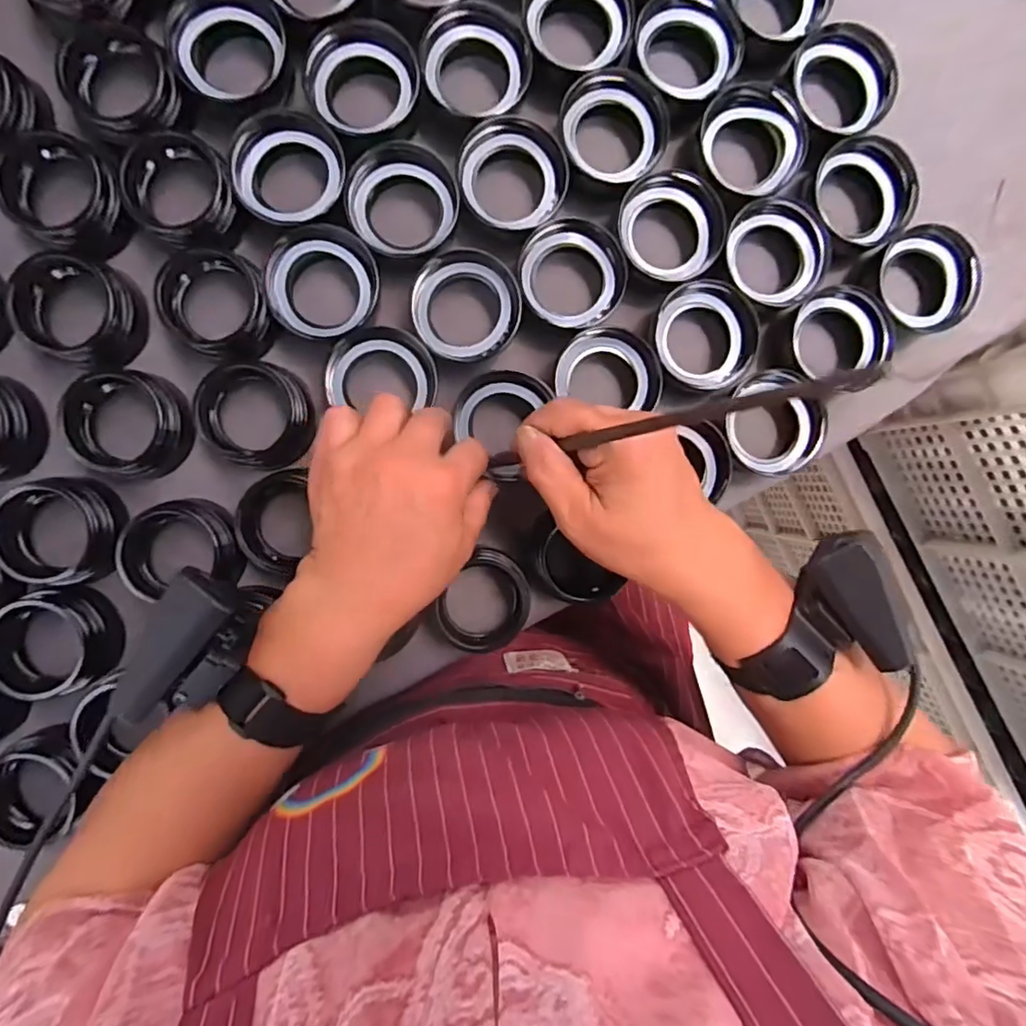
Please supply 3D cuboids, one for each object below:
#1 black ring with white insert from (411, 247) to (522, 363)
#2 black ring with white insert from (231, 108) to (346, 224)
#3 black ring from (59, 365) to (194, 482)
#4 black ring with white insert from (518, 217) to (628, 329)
[{"bbox_3d":[-0.029,-0.129,0.368,0.065,0.031,0.065,0,92,-4],"label":"black ring with white insert"},{"bbox_3d":[-0.135,-0.208,0.358,0.063,0.033,0.058,0,92,-4],"label":"black ring with white insert"},{"bbox_3d":[-0.235,-0.054,0.359,0.069,0.027,0.065,0,92,-4],"label":"black ring"},{"bbox_3d":[0.036,-0.150,0.374,0.062,0.039,0.067,0,92,-4],"label":"black ring with white insert"}]

